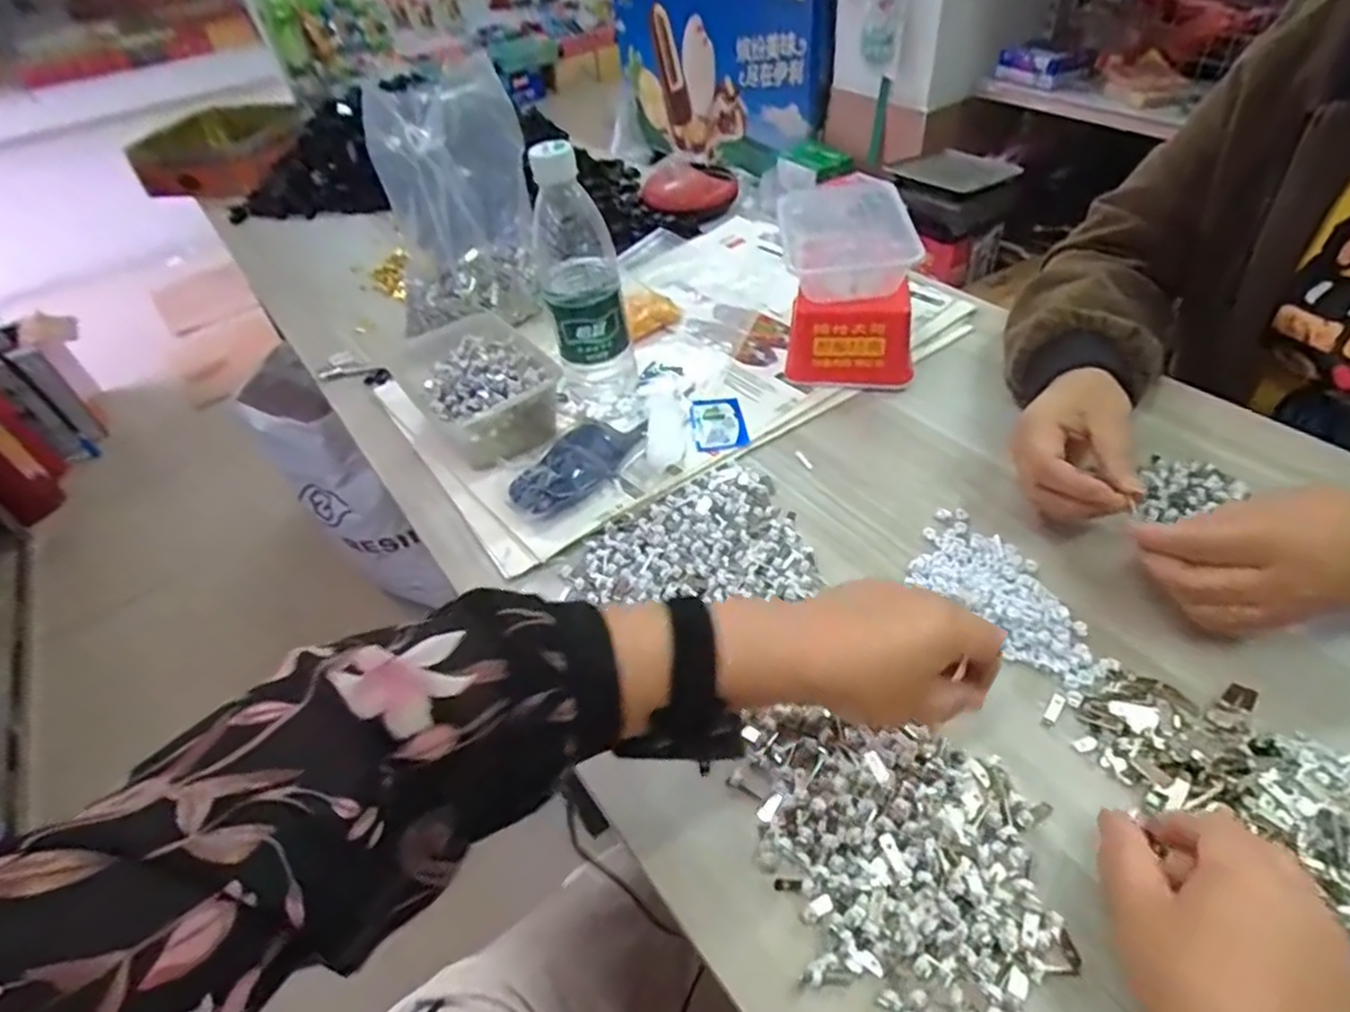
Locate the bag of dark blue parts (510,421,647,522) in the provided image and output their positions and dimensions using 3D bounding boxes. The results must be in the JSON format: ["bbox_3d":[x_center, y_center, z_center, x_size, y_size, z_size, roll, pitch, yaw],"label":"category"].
[{"bbox_3d":[-0.083,-0.040,0.579,0.062,0.030,0.138,14,48,21],"label":"bag of dark blue parts"}]

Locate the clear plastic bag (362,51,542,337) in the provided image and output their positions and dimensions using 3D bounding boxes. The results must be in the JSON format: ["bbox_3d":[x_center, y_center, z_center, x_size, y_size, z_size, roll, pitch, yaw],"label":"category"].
[{"bbox_3d":[-0.209,-0.292,0.683,0.147,0.223,0.071,-24,52,-29],"label":"clear plastic bag"}]

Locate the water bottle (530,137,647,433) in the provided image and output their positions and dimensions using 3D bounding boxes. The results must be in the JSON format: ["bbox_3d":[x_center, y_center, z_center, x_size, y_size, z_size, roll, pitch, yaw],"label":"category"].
[{"bbox_3d":[-0.071,-0.164,0.565,0.063,0.223,0.060,-14,45,-6],"label":"water bottle"}]

